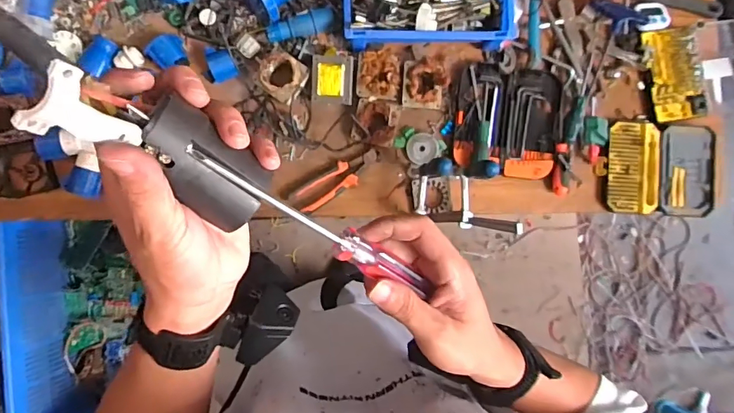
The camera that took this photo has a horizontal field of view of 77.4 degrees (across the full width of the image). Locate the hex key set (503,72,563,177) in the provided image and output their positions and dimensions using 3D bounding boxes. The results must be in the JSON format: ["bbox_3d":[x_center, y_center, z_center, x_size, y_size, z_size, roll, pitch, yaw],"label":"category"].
[{"bbox_3d":[0.333,-0.165,0.914,0.112,0.016,0.215,7,85,-5],"label":"hex key set"}]

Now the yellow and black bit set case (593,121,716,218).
[{"bbox_3d":[0.598,-0.076,0.950,0.259,0.039,0.188,3,86,-5],"label":"yellow and black bit set case"}]

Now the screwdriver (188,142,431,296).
[{"bbox_3d":[-0.026,0.014,0.268,0.170,0.015,0.018,33,83,-28],"label":"screwdriver"}]

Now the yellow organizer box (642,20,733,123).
[{"bbox_3d":[0.706,-0.282,0.960,0.260,0.045,0.201,-13,93,-14],"label":"yellow organizer box"}]

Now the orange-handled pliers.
[{"bbox_3d":[-0.060,-0.050,0.886,0.181,0.018,0.053,-30,89,-7],"label":"orange-handled pliers"}]

